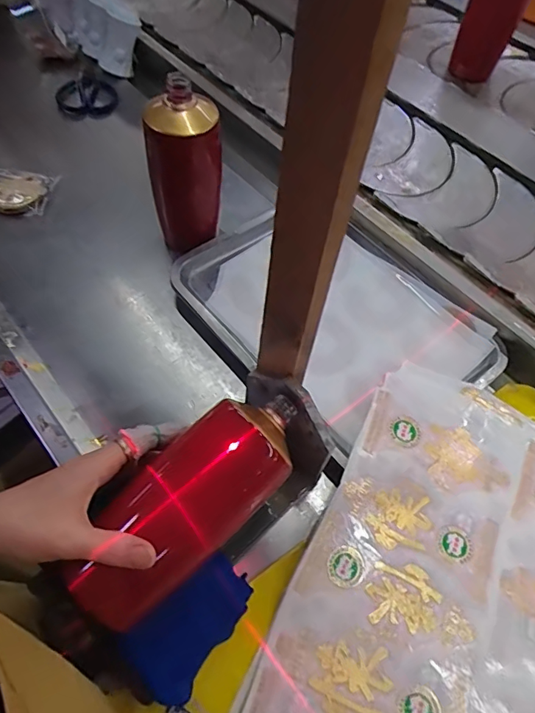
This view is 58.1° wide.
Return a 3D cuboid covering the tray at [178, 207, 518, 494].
[{"bbox_3d":[0.074,-0.051,0.561,0.269,0.040,0.335,-35,66,-18],"label":"tray"}]

